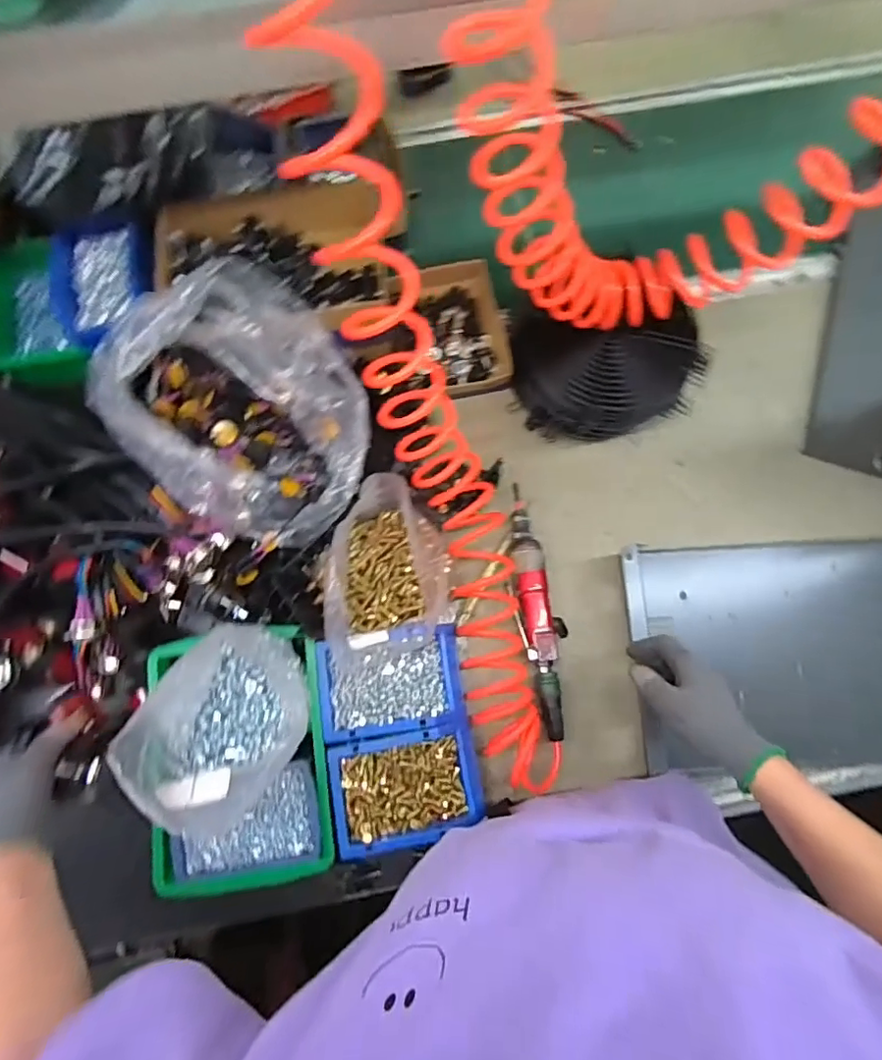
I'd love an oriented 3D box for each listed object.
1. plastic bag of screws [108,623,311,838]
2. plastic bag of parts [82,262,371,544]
[{"bbox_3d":[-0.221,0.188,0.543,0.159,0.106,0.180,40,80,8],"label":"plastic bag of screws"},{"bbox_3d":[-0.211,-0.116,0.584,0.253,0.160,0.221,-18,78,-4],"label":"plastic bag of parts"}]

